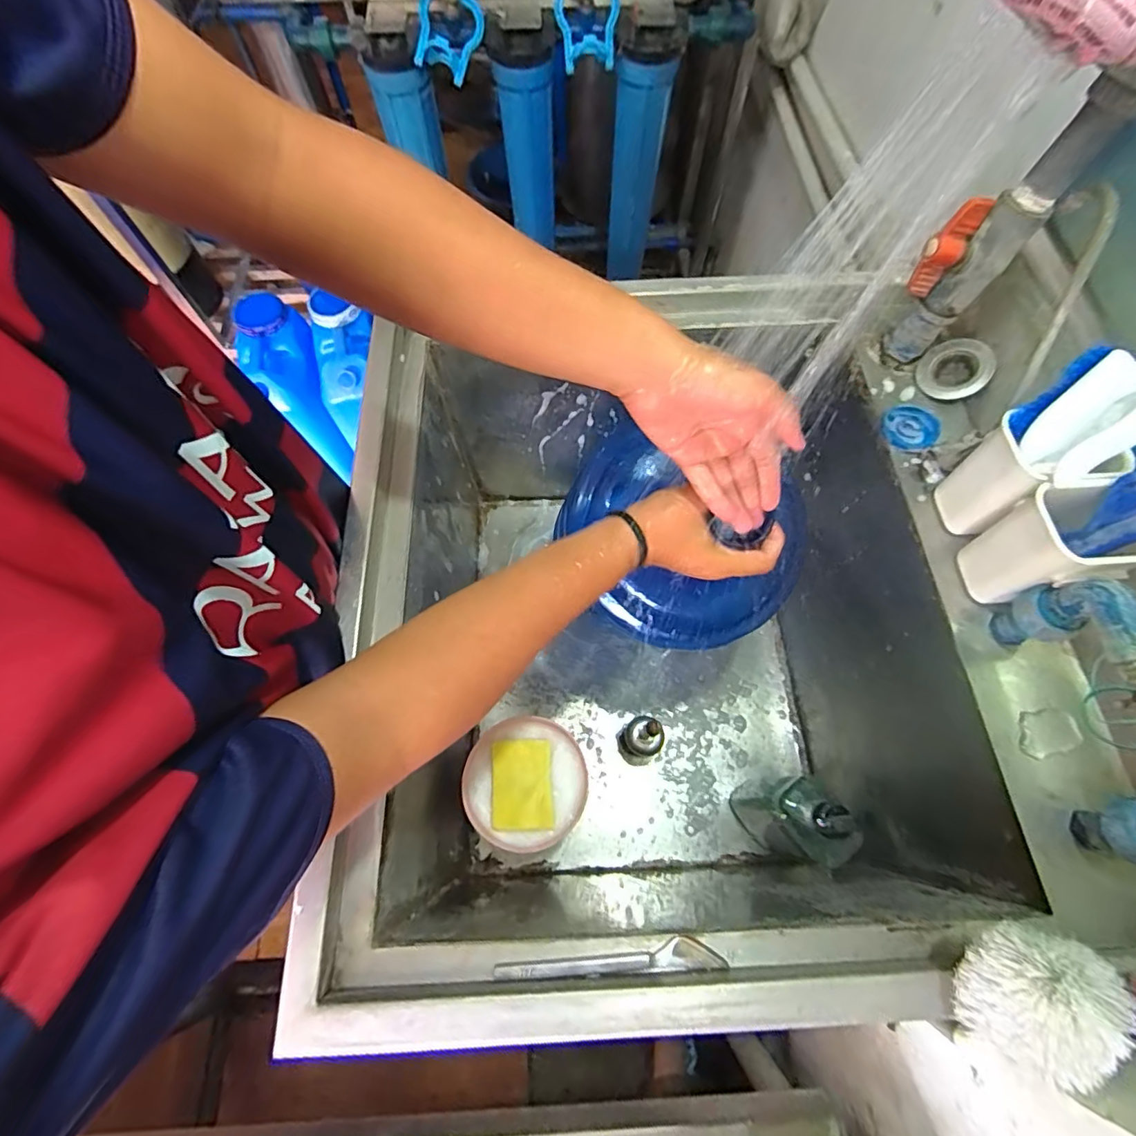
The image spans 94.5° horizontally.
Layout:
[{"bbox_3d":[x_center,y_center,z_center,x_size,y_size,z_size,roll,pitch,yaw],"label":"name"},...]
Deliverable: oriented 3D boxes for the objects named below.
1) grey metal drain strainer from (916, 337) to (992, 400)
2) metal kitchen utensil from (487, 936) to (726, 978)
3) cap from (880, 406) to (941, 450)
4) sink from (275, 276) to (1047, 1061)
[{"bbox_3d":[0.430,-0.220,0.584,0.069,0.020,0.068,-6,79,34],"label":"grey metal drain strainer"},{"bbox_3d":[0.031,0.285,0.384,0.165,0.011,0.019,-2,67,0],"label":"metal kitchen utensil"},{"bbox_3d":[0.371,-0.151,0.571,0.056,0.015,0.053,-1,67,1],"label":"cap"},{"bbox_3d":[0.106,0.069,0.675,0.620,0.410,0.693,-3,67,0],"label":"sink"}]

